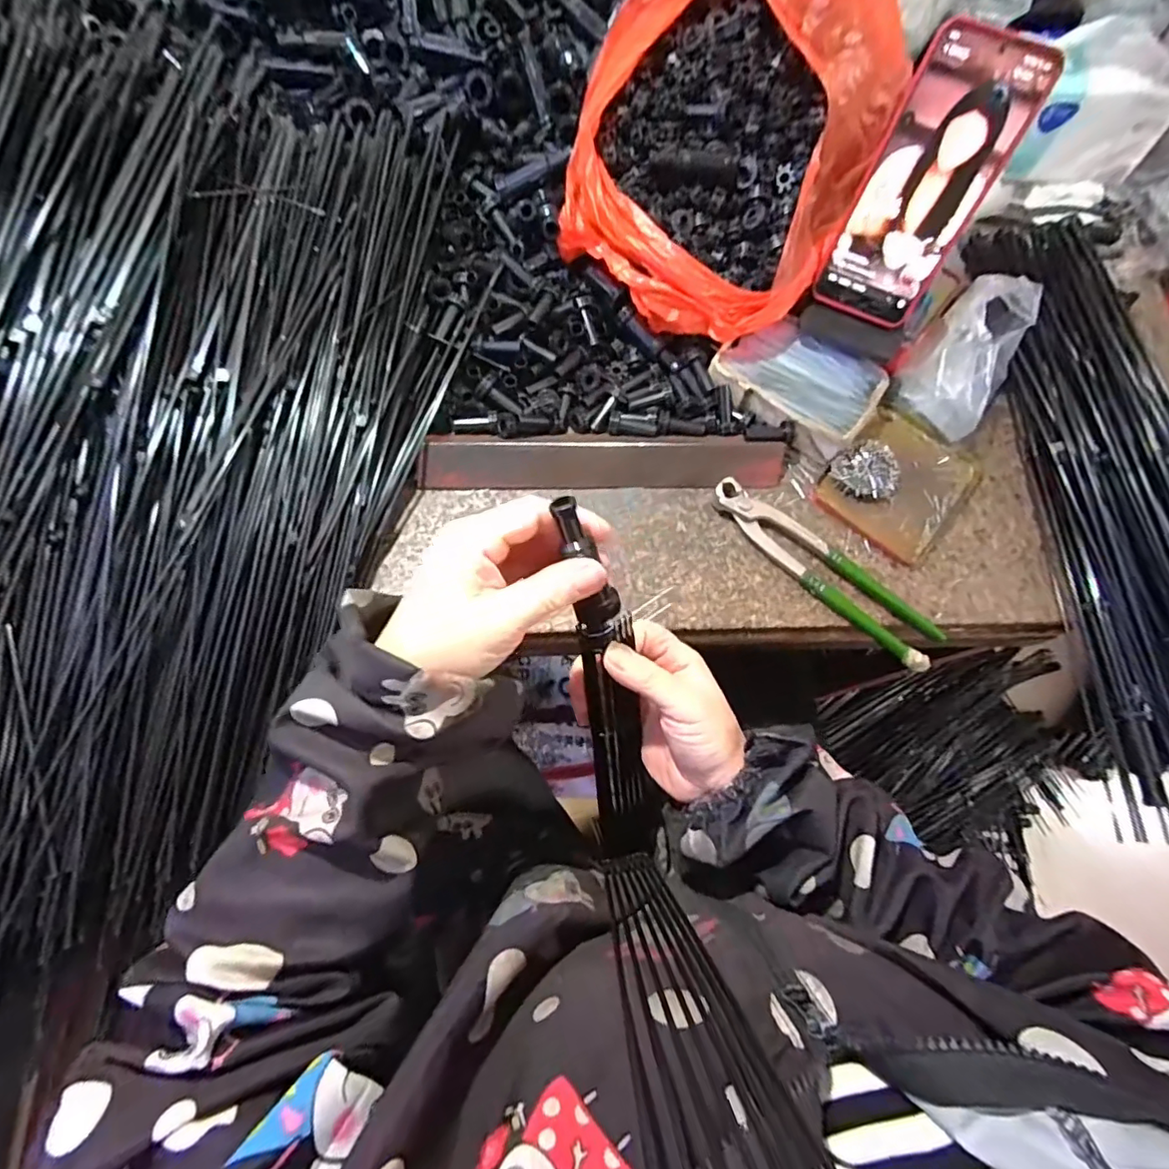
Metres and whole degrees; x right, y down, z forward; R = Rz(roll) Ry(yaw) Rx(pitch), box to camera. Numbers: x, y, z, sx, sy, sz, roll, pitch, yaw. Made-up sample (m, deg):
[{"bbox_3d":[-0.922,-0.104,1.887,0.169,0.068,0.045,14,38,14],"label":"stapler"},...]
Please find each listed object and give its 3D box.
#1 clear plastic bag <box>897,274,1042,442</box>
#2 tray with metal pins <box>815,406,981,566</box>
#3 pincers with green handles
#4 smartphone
[{"bbox_3d":[0.321,-0.189,0.467,0.076,0.070,0.112,42,75,13],"label":"clear plastic bag"},{"bbox_3d":[0.260,-0.087,0.461,0.099,0.019,0.120,40,75,13],"label":"tray with metal pins"},{"bbox_3d":[0.184,-0.015,0.432,0.196,0.025,0.044,40,75,13],"label":"pincers with green handles"},{"bbox_3d":[0.234,-0.272,0.392,0.078,0.165,0.016,28,45,9],"label":"smartphone"}]

